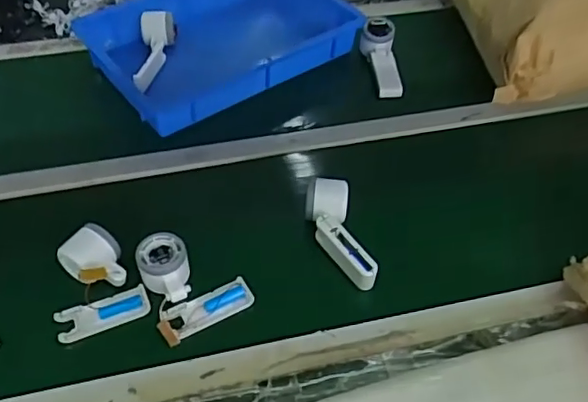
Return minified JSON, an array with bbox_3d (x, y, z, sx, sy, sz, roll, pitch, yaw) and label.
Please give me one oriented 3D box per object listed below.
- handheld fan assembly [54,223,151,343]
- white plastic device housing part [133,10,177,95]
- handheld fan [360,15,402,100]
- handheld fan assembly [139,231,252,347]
[{"bbox_3d":[-0.242,0.093,0.685,0.105,0.059,0.120,-20,51,-18],"label":"handheld fan assembly"},{"bbox_3d":[-0.242,-0.248,0.973,0.057,0.050,0.173,3,62,2],"label":"white plastic device housing part"},{"bbox_3d":[0.155,-0.244,0.987,0.056,0.050,0.168,-5,61,-5],"label":"handheld fan"},{"bbox_3d":[-0.125,0.090,0.685,0.110,0.045,0.124,-24,53,-21],"label":"handheld fan assembly"}]

